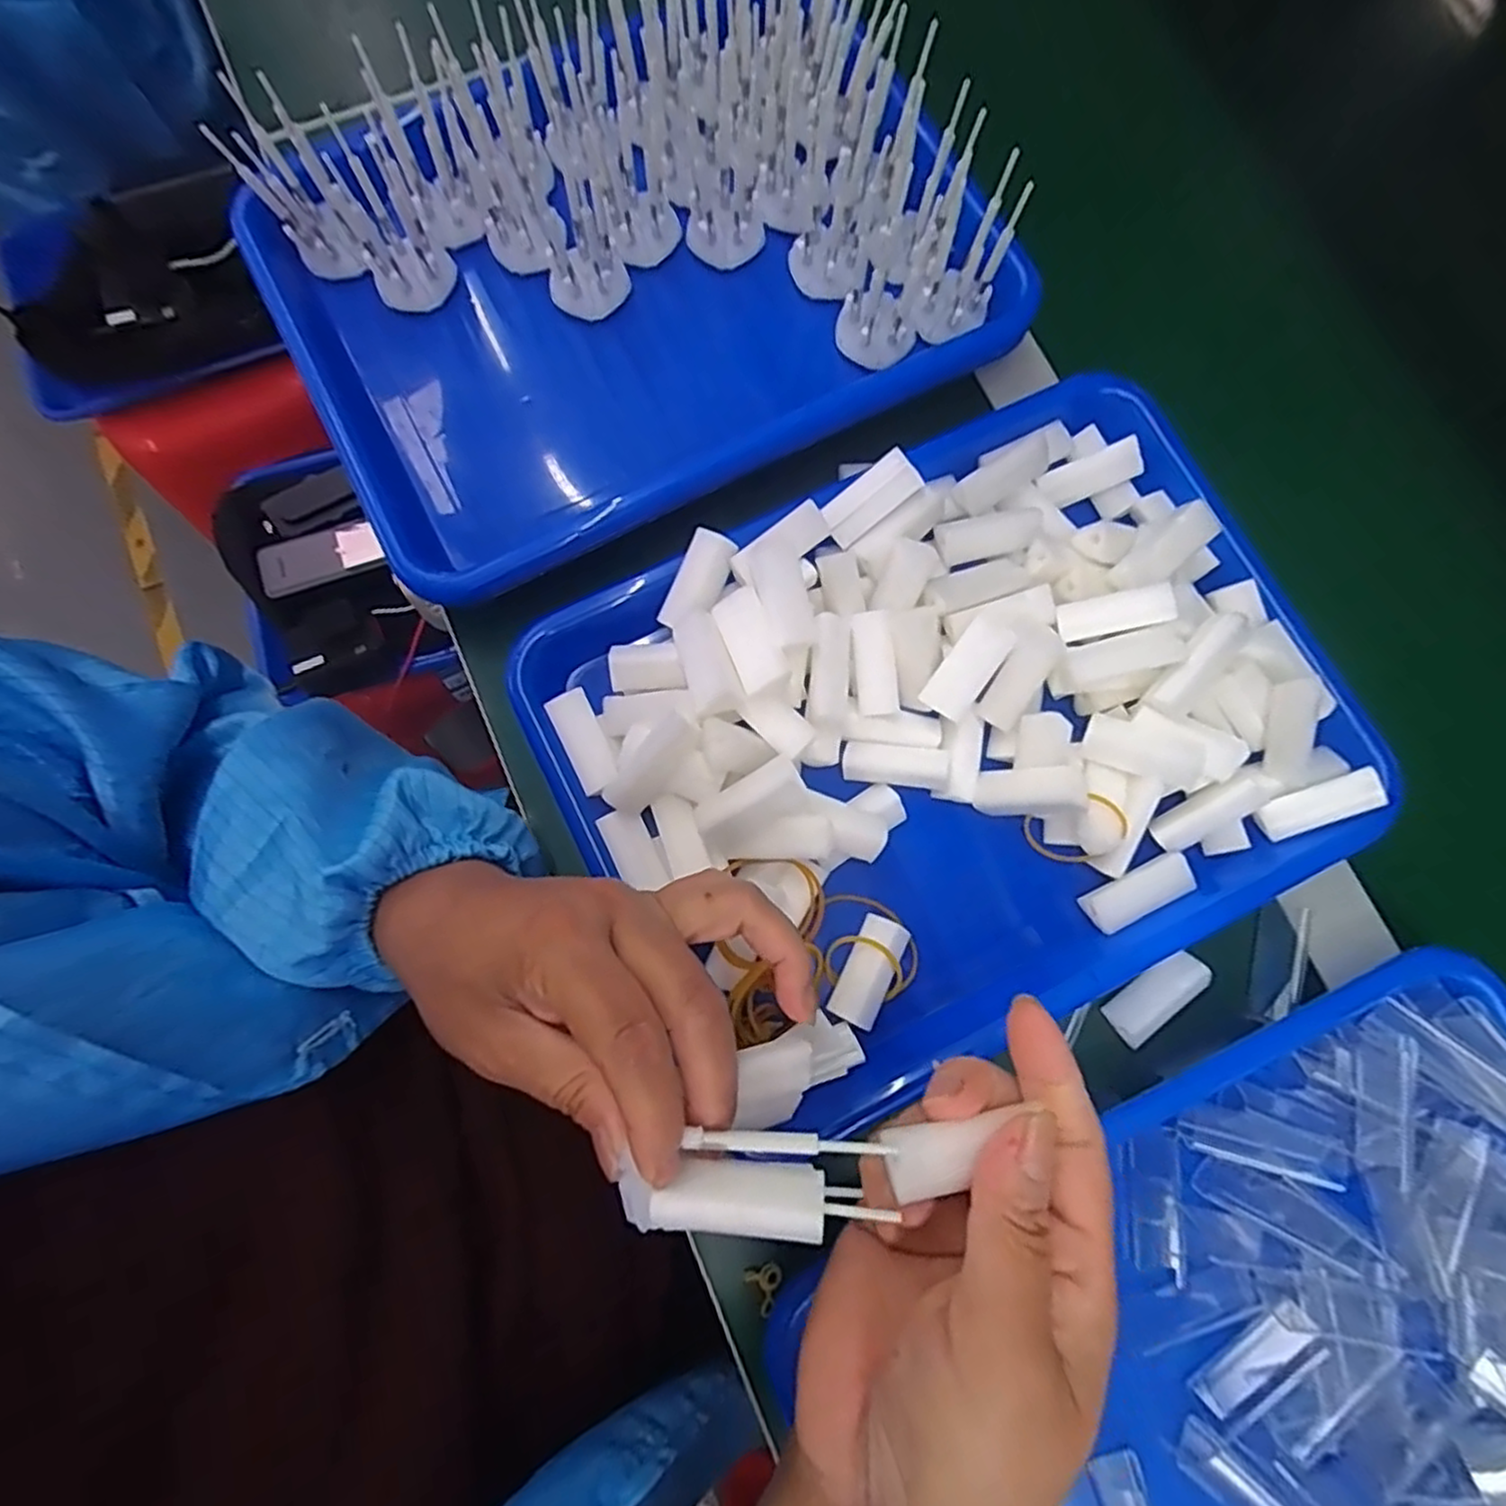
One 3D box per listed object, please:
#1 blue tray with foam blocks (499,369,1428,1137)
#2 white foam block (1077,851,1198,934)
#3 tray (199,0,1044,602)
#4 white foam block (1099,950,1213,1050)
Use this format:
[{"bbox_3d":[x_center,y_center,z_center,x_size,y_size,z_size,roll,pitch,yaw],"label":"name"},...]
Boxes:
[{"bbox_3d":[0.087,-0.011,0.316,0.312,0.060,0.246,-29,81,-7],"label":"blue tray with foam blocks"},{"bbox_3d":[0.169,0.061,0.313,0.047,0.009,0.018,-26,80,-6],"label":"white foam block"},{"bbox_3d":[-0.057,-0.231,0.340,0.325,0.085,0.228,-28,80,-7],"label":"tray"},{"bbox_3d":[0.176,0.107,0.311,0.046,0.012,0.020,-38,82,-8],"label":"white foam block"}]

